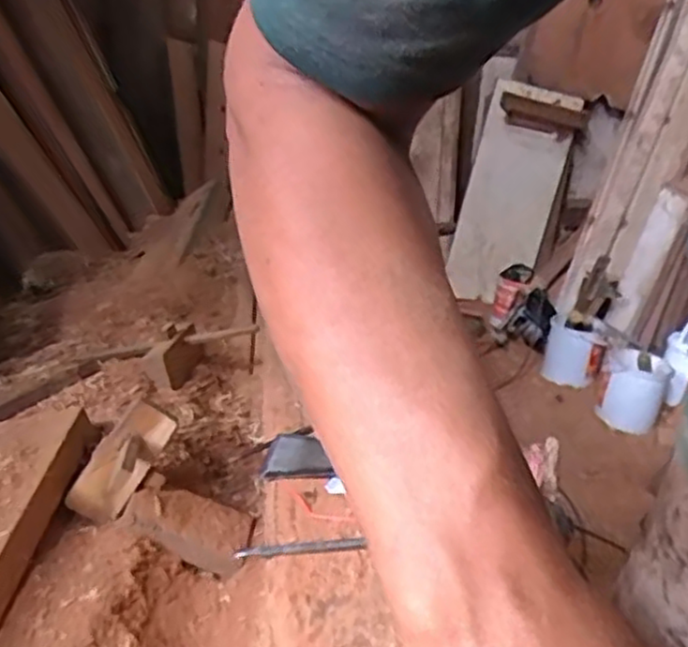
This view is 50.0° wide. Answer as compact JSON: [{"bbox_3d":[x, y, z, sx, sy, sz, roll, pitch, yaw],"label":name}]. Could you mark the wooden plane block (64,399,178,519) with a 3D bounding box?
[{"bbox_3d":[-0.235,0.147,0.778,0.053,0.129,0.032,36,0,-39],"label":"wooden plane block"}]

